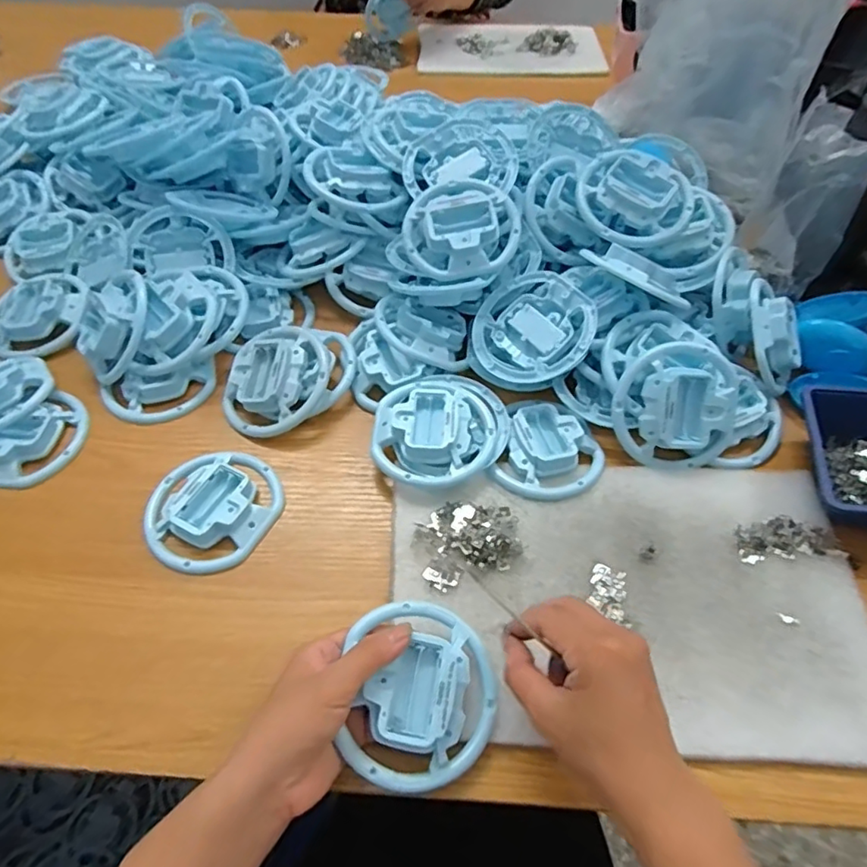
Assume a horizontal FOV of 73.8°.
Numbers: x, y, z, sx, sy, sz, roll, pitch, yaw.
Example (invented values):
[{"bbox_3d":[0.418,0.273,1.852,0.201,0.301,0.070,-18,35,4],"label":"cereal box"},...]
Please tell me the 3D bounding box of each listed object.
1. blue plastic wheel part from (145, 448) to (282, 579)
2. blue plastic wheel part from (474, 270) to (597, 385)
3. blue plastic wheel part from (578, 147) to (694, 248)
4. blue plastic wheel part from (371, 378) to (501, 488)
[{"bbox_3d":[-0.176,0.055,0.453,0.101,0.021,0.102,1,54,-1],"label":"blue plastic wheel part"},{"bbox_3d":[0.088,-0.092,0.510,0.104,0.026,0.101,-4,72,20],"label":"blue plastic wheel part"},{"bbox_3d":[0.183,-0.213,0.528,0.101,0.034,0.086,21,84,15],"label":"blue plastic wheel part"},{"bbox_3d":[0.003,-0.007,0.475,0.100,0.027,0.105,3,54,1],"label":"blue plastic wheel part"}]

